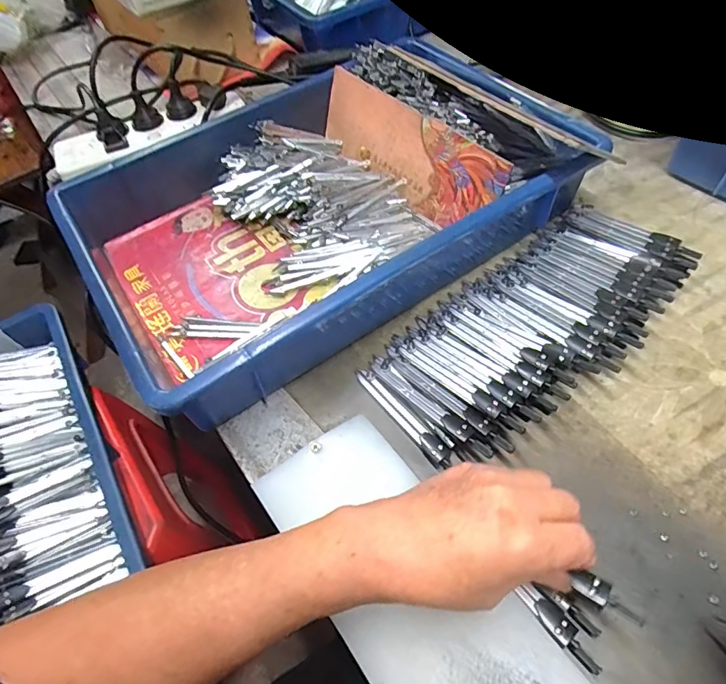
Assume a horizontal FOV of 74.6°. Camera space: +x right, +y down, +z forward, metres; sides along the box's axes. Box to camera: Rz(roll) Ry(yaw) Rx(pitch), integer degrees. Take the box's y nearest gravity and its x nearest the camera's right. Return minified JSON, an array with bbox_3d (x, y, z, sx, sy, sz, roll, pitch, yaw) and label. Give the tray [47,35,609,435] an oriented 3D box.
[{"bbox_3d":[-0.039,-0.137,0.442,0.419,0.077,0.283,-33,59,-16],"label":"tray"}]

